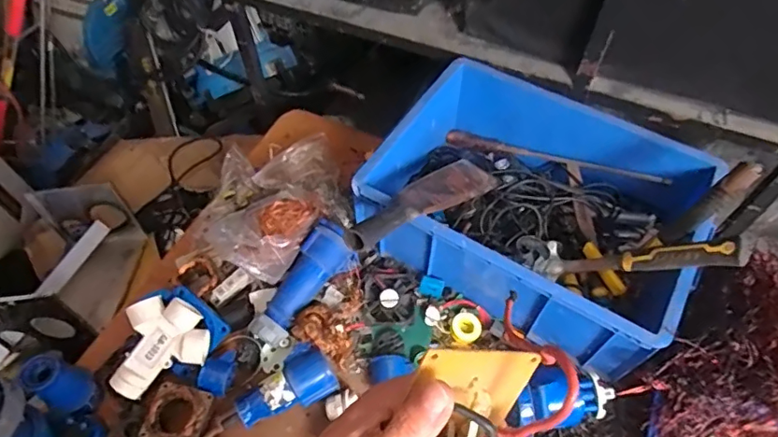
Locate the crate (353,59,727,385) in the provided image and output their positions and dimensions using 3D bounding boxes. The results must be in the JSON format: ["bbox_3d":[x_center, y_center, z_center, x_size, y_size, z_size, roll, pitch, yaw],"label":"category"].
[{"bbox_3d":[0.243,-0.036,0.867,0.461,0.174,0.393,27,59,16],"label":"crate"}]

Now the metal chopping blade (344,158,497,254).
[{"bbox_3d":[0.062,-0.031,0.793,0.081,0.027,0.377,35,35,20],"label":"metal chopping blade"}]

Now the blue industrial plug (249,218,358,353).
[{"bbox_3d":[-0.132,0.105,0.814,0.071,0.068,0.203,31,61,18],"label":"blue industrial plug"}]

